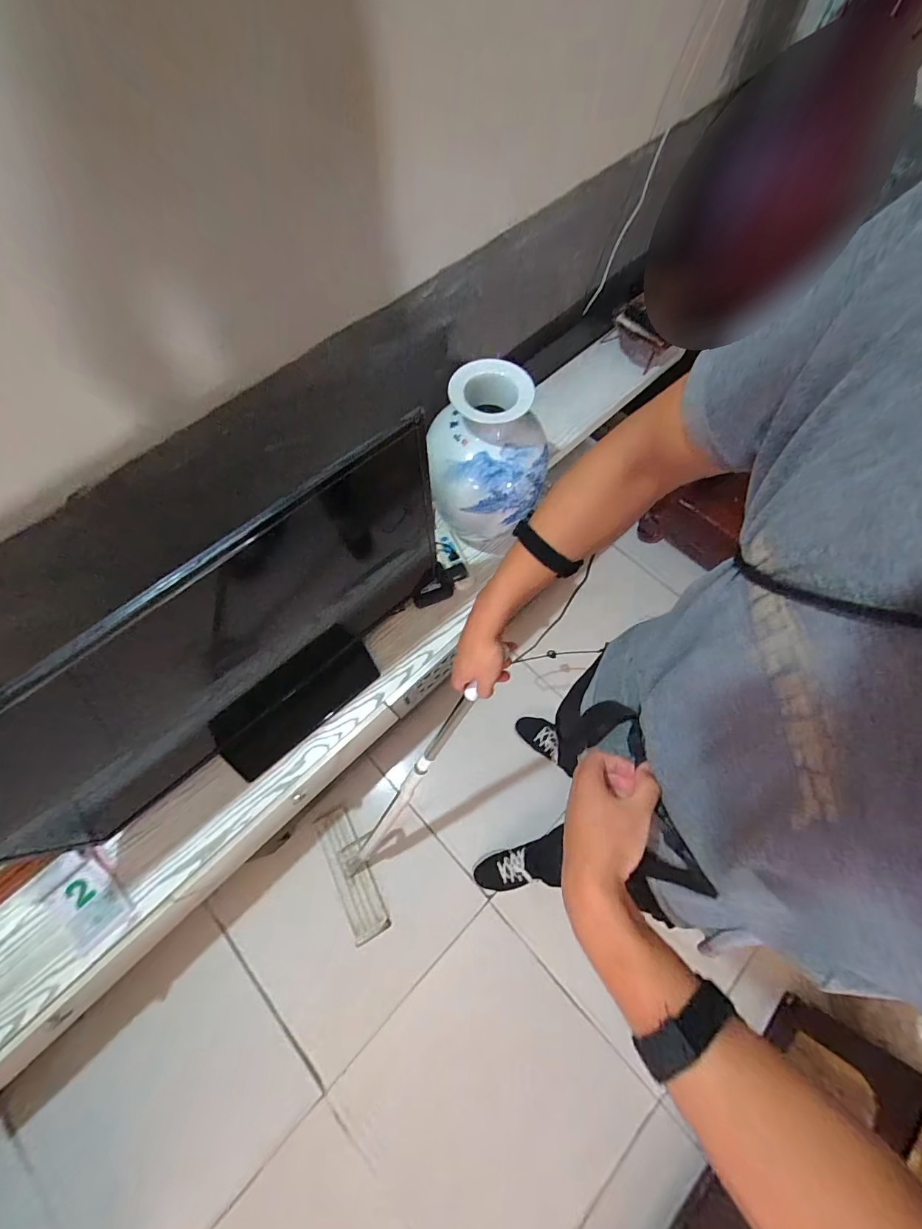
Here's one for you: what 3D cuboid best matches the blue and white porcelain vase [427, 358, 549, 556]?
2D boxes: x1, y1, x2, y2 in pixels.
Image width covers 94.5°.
[{"bbox_3d":[0.055,-0.322,1.001,0.238,0.447,0.216,-11,69,-4],"label":"blue and white porcelain vase"}]

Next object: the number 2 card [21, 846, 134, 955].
[{"bbox_3d":[-0.785,0.587,0.878,0.189,0.022,0.152,43,79,7],"label":"number 2 card"}]

